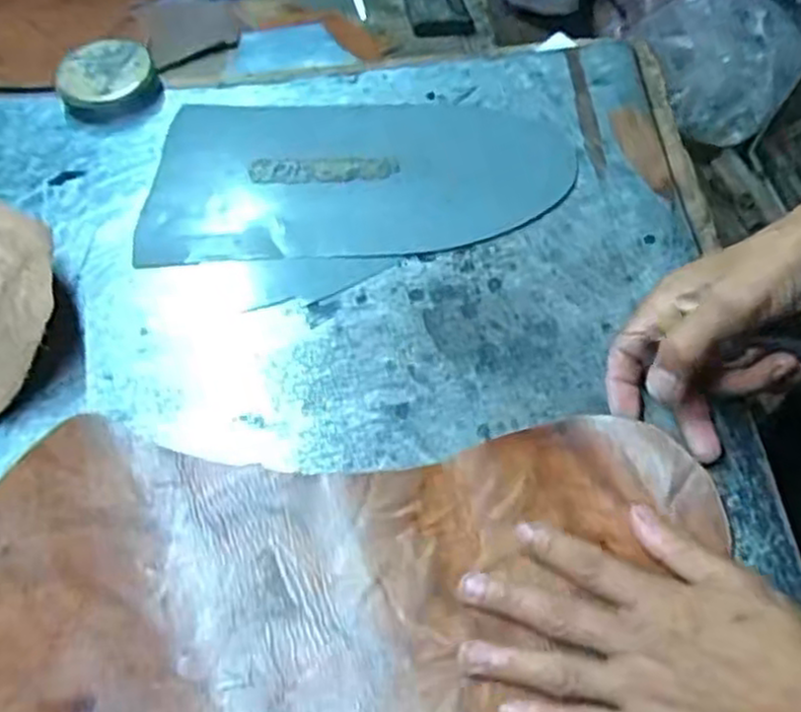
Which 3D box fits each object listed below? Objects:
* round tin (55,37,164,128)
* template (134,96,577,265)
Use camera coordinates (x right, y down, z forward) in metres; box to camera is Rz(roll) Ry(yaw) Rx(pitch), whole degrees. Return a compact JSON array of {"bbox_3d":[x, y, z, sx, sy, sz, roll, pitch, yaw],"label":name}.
[{"bbox_3d":[-0.235,-0.221,0.602,0.078,0.033,0.074,-1,56,2],"label":"round tin"},{"bbox_3d":[-0.031,-0.135,0.555,0.298,0.009,0.164,-1,57,3],"label":"template"}]

